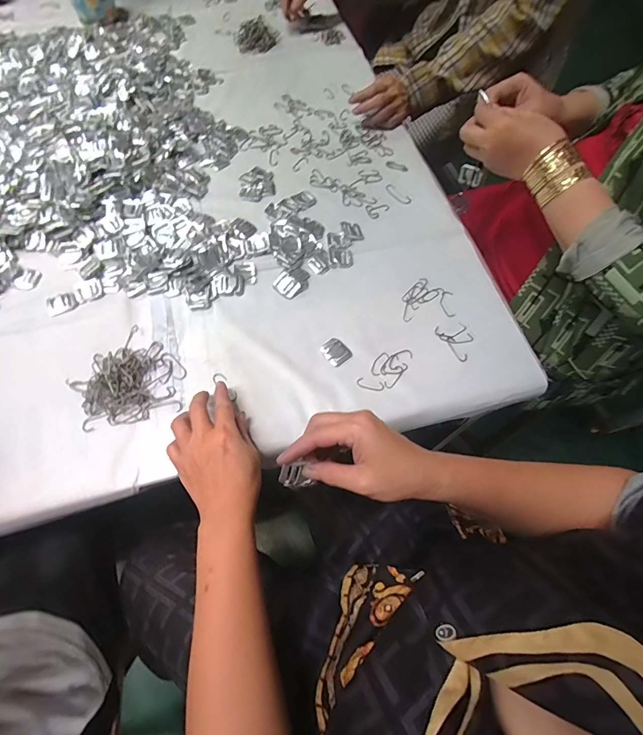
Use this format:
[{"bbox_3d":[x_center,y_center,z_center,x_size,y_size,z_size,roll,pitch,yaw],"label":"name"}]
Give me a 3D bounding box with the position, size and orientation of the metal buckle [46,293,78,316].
[{"bbox_3d":[-0.348,-0.086,0.518,0.035,0.004,0.031,-26,67,-14],"label":"metal buckle"}]

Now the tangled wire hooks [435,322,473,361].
[{"bbox_3d":[0.184,-0.039,0.518,0.041,0.004,0.057,-33,69,-16],"label":"tangled wire hooks"}]

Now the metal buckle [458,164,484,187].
[{"bbox_3d":[0.233,-0.299,0.603,0.039,0.038,0.007,41,69,17],"label":"metal buckle"}]

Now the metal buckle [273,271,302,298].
[{"bbox_3d":[-0.048,-0.115,0.537,0.036,0.008,0.030,38,68,16],"label":"metal buckle"}]

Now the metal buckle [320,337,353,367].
[{"bbox_3d":[0.019,-0.020,0.498,0.032,0.004,0.036,-35,69,-17],"label":"metal buckle"}]

